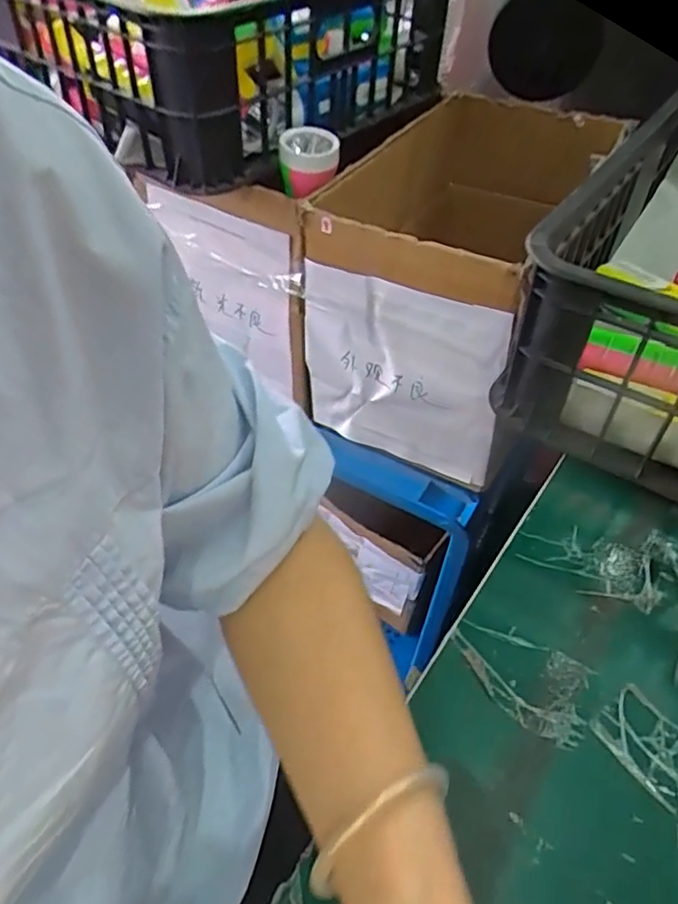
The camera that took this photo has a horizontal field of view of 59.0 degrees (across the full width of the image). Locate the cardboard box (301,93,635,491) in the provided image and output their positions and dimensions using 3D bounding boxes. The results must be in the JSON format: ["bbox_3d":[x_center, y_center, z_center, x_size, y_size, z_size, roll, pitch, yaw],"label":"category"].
[{"bbox_3d":[0.141,-0.213,0.682,0.223,0.256,0.402,24,52,18],"label":"cardboard box"}]

